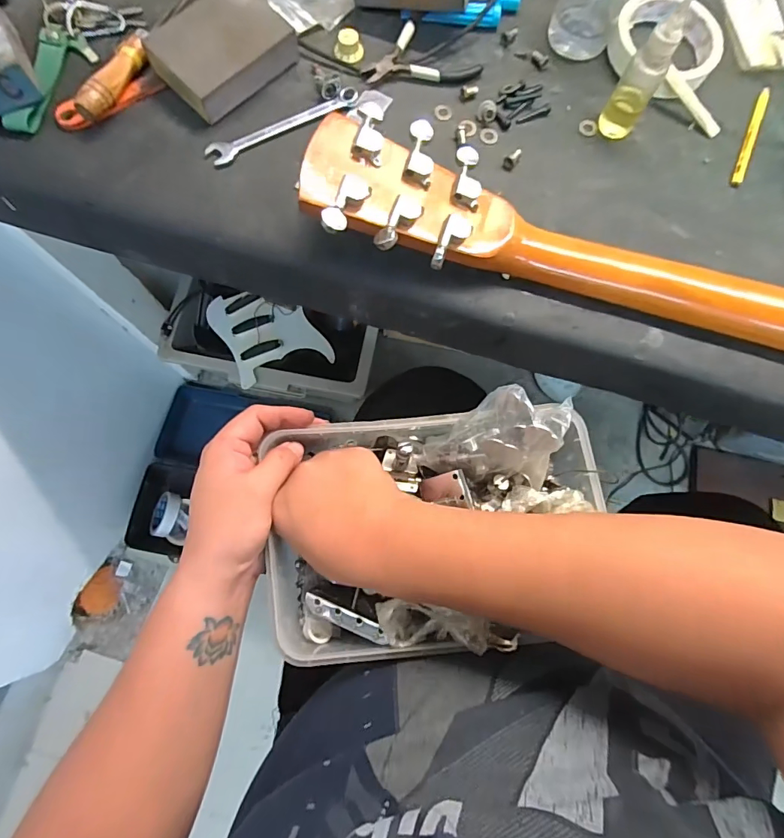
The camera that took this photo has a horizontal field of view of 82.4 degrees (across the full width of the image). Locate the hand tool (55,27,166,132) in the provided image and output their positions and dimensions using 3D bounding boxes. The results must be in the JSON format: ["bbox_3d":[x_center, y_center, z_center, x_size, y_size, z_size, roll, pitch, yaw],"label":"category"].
[{"bbox_3d":[-0.227,-0.269,0.359,0.033,0.029,0.098,40,82,6],"label":"hand tool"}]

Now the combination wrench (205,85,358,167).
[{"bbox_3d":[-0.089,-0.242,0.369,0.133,0.010,0.025,-29,82,-5],"label":"combination wrench"}]

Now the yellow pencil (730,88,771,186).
[{"bbox_3d":[0.308,-0.244,0.383,0.011,0.006,0.109,23,81,3],"label":"yellow pencil"}]

